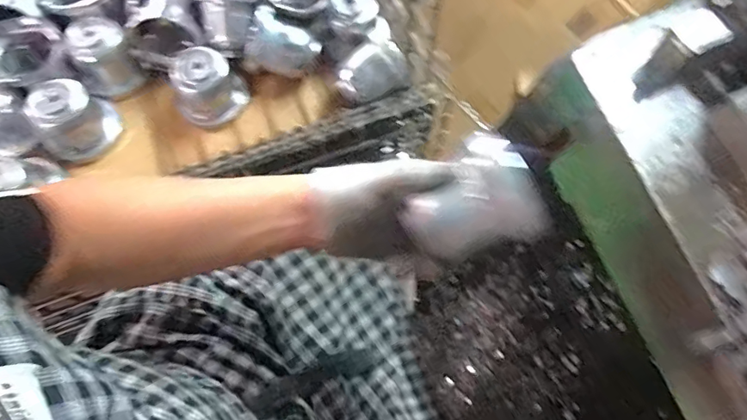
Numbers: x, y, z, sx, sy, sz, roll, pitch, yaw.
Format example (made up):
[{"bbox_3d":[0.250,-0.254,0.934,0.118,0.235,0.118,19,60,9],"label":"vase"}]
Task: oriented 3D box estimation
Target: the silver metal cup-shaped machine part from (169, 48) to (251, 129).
[{"bbox_3d":[-0.212,-0.157,0.640,0.087,0.070,0.071,-34,76,-9],"label":"silver metal cup-shaped machine part"}]

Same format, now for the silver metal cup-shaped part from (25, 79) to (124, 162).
[{"bbox_3d":[-0.371,-0.110,0.616,0.084,0.074,0.074,-23,75,-6],"label":"silver metal cup-shaped part"}]

